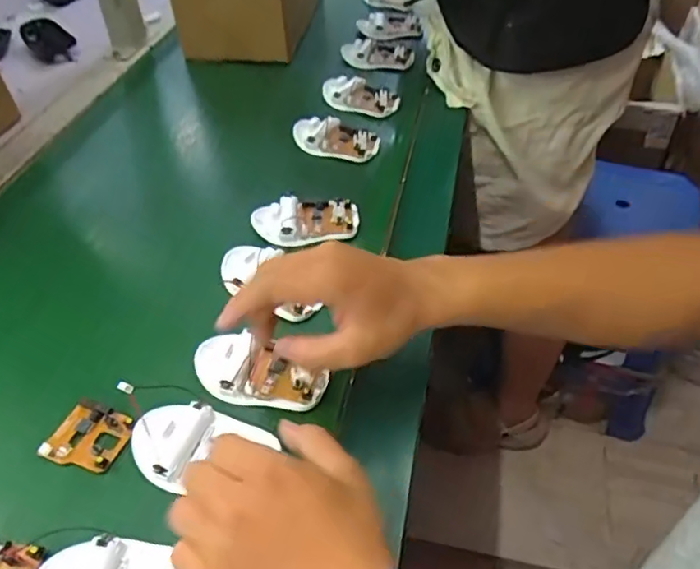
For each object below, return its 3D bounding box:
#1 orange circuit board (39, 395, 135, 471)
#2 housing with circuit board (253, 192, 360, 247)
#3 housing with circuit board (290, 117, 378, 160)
[{"bbox_3d":[-0.176,0.102,0.388,0.050,0.006,0.045,15,48,16],"label":"orange circuit board"},{"bbox_3d":[-0.042,-0.065,0.539,0.099,0.023,0.052,-7,46,-5],"label":"housing with circuit board"},{"bbox_3d":[-0.017,-0.164,0.635,0.100,0.021,0.046,13,48,15],"label":"housing with circuit board"}]

